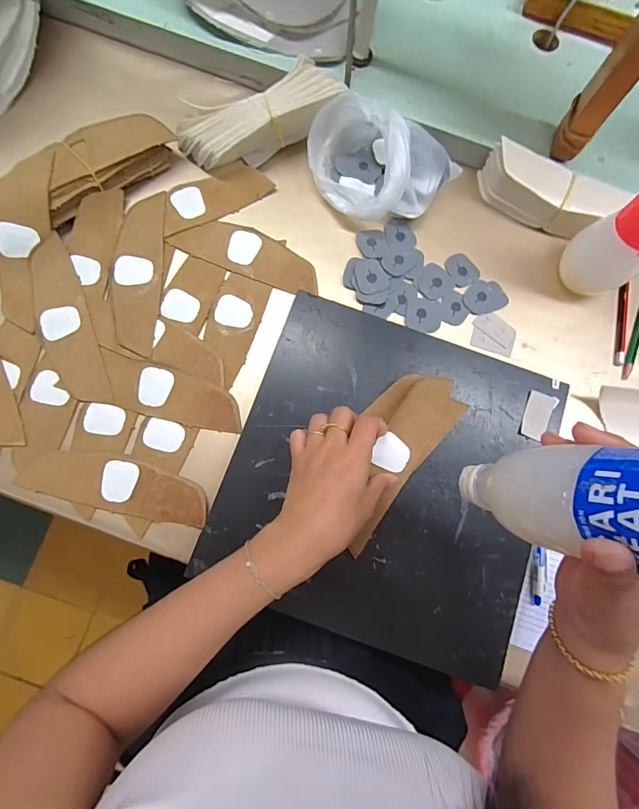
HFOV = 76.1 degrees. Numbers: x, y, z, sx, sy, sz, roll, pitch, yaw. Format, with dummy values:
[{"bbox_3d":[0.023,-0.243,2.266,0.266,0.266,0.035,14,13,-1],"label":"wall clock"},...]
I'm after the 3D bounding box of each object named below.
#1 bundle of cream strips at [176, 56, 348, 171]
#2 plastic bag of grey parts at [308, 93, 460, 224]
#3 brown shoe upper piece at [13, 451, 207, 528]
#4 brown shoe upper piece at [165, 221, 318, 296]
[{"bbox_3d":[-0.066,-0.313,0.449,0.180,0.050,0.059,-19,82,9],"label":"bundle of cream strips"},{"bbox_3d":[0.064,-0.269,0.443,0.145,0.067,0.130,40,81,4],"label":"plastic bag of grey parts"},{"bbox_3d":[-0.197,0.078,0.400,0.177,0.004,0.052,14,80,-1],"label":"brown shoe upper piece"},{"bbox_3d":[-0.079,-0.170,0.453,0.165,0.004,0.055,21,80,1],"label":"brown shoe upper piece"}]

